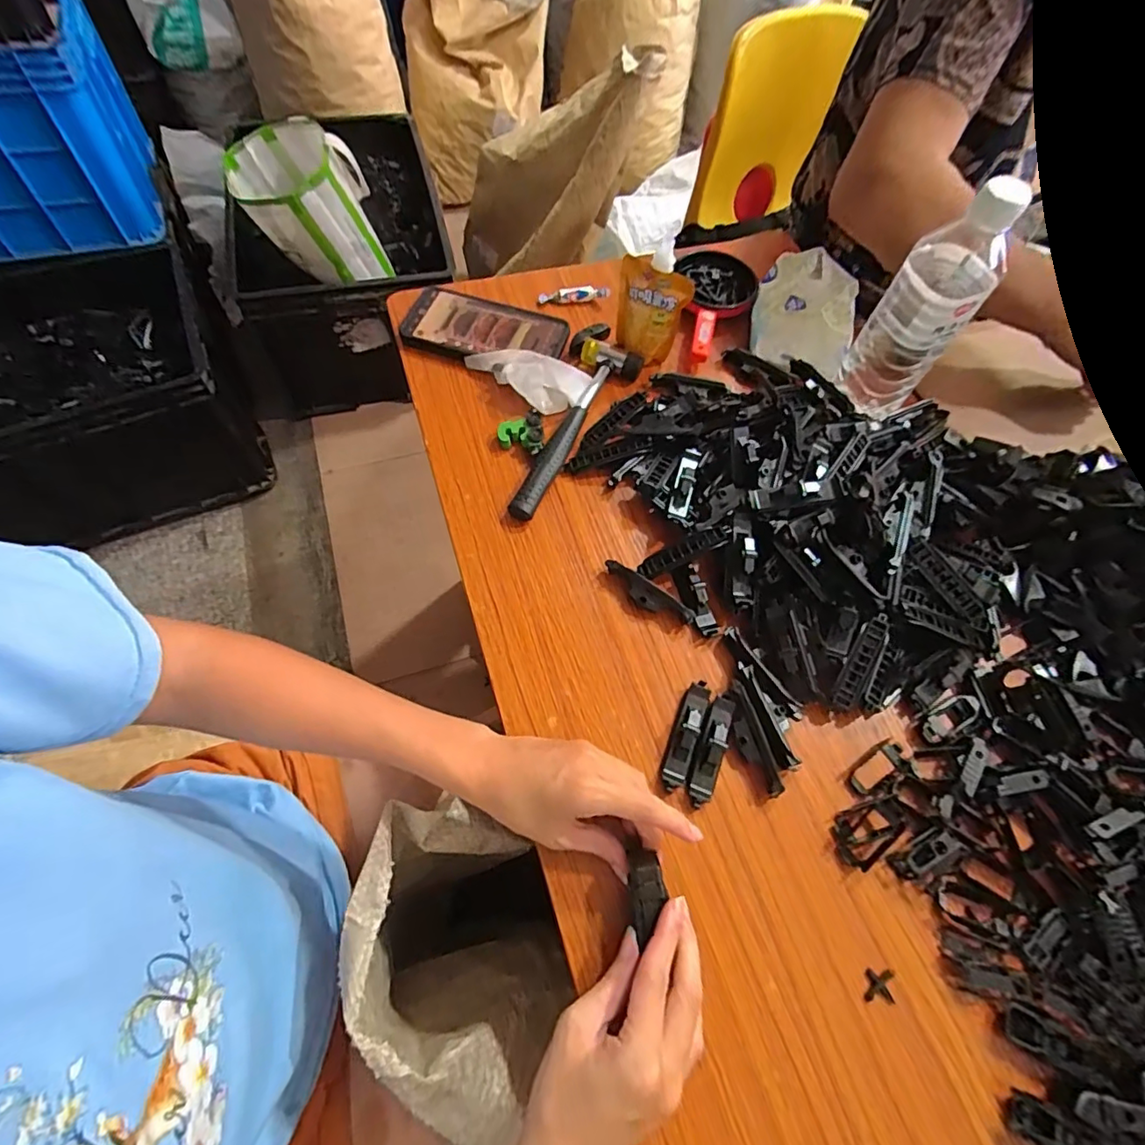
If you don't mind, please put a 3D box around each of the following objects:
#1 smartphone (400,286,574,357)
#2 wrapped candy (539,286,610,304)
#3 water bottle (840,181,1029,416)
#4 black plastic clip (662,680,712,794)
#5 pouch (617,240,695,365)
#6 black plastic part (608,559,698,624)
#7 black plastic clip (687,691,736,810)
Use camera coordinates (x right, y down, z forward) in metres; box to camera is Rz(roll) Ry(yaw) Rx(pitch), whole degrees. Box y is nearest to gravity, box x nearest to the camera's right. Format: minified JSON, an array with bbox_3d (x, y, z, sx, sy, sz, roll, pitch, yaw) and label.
[{"bbox_3d":[-0.087,-0.246,0.559,0.157,0.011,0.077,16,67,3],"label":"smartphone"},{"bbox_3d":[0.001,-0.301,0.598,0.075,0.014,0.012,-7,64,-6],"label":"wrapped candy"},{"bbox_3d":[0.290,-0.217,0.457,0.065,0.193,0.065,35,67,14],"label":"water bottle"},{"bbox_3d":[0.082,0.114,0.392,0.018,0.020,0.078,22,65,8],"label":"black plastic clip"},{"bbox_3d":[0.076,-0.256,0.529,0.067,0.102,0.042,12,64,3],"label":"pouch"},{"bbox_3d":[0.059,0.019,0.441,0.079,0.017,0.018,30,66,12],"label":"black plastic part"},{"bbox_3d":[0.097,0.123,0.388,0.019,0.016,0.079,20,65,7],"label":"black plastic clip"}]

